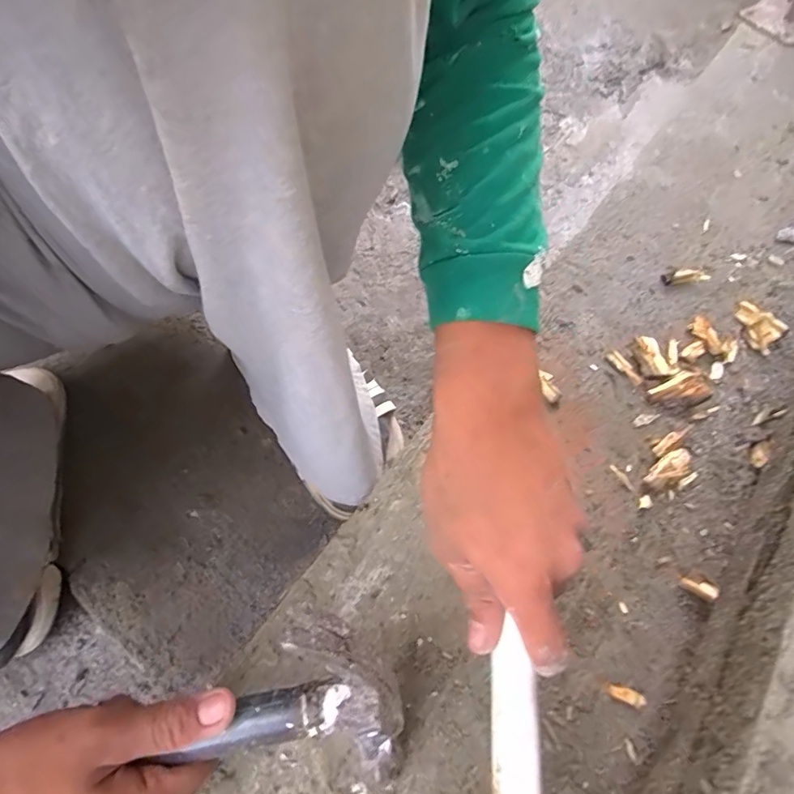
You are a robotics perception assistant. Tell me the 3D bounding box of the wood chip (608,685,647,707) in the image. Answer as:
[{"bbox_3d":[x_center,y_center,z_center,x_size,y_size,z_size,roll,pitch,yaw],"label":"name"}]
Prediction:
[{"bbox_3d":[0.152,0.197,0.316,0.023,0.004,0.009,17,59,14],"label":"wood chip"}]

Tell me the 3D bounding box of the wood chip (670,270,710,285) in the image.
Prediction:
[{"bbox_3d":[0.312,-0.128,0.511,0.037,0.010,0.012,-1,56,2],"label":"wood chip"}]

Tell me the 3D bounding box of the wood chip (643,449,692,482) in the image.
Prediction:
[{"bbox_3d":[0.226,0.059,0.397,0.044,0.009,0.018,-28,61,-14],"label":"wood chip"}]

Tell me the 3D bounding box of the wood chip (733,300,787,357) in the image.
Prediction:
[{"bbox_3d":[0.352,-0.070,0.470,0.035,0.016,0.057,-23,60,-11],"label":"wood chip"}]

